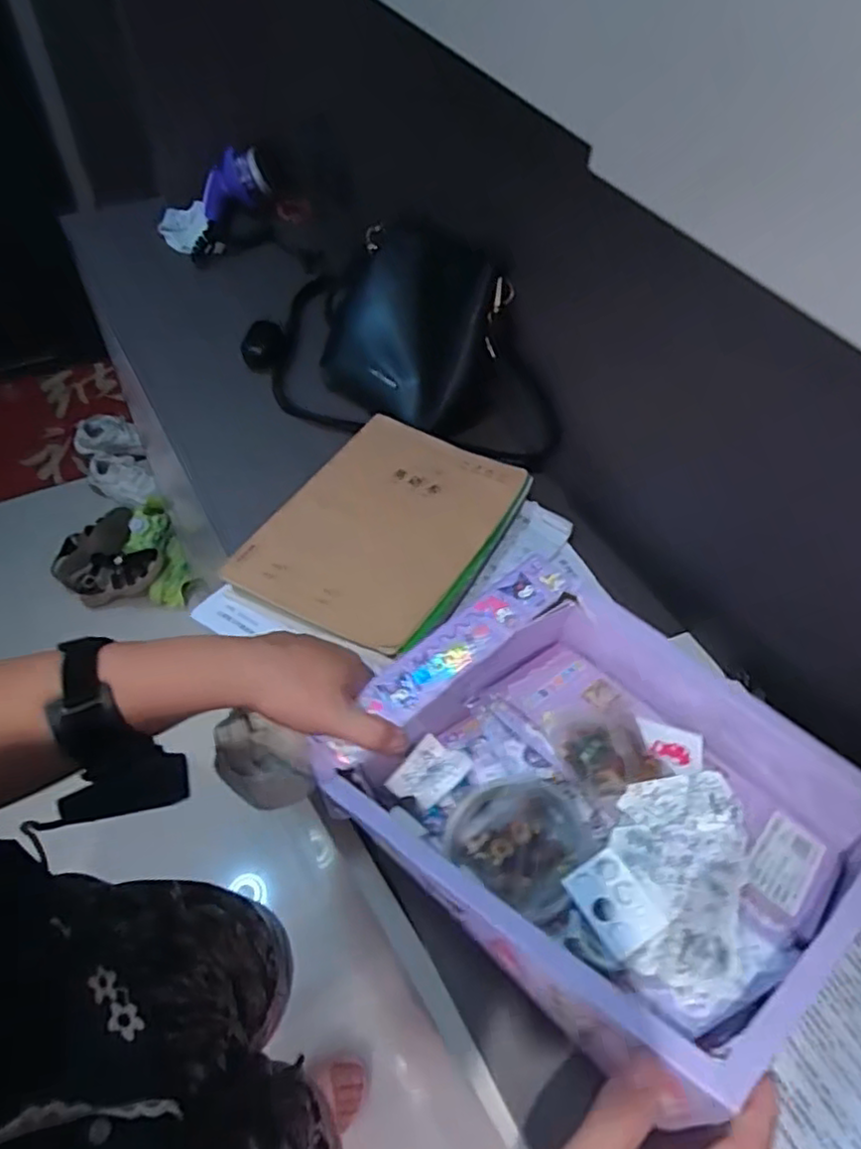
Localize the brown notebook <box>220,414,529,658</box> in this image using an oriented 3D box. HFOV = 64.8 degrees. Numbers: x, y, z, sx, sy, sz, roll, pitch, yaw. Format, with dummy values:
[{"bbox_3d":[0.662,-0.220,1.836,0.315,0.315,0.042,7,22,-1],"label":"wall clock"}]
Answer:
[{"bbox_3d":[-0.041,-0.050,0.620,0.178,0.013,0.255,23,52,18],"label":"brown notebook"}]

